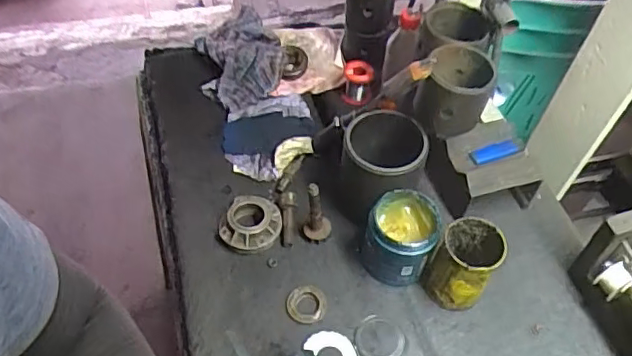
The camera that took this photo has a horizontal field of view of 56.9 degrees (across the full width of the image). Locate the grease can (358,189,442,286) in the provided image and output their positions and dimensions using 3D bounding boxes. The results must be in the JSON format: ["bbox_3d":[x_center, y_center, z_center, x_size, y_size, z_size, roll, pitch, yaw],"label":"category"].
[{"bbox_3d":[0.107,0.077,0.768,0.084,0.101,0.089,3,52,-4],"label":"grease can"}]

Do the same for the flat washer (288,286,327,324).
[{"bbox_3d":[-0.011,0.164,0.761,0.049,0.009,0.052,3,52,-4],"label":"flat washer"}]

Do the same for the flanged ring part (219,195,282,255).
[{"bbox_3d":[-0.092,0.063,0.823,0.084,0.026,0.087,1,52,-5],"label":"flanged ring part"}]

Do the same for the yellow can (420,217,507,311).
[{"bbox_3d":[0.186,0.108,0.748,0.076,0.112,0.079,3,52,-4],"label":"yellow can"}]

